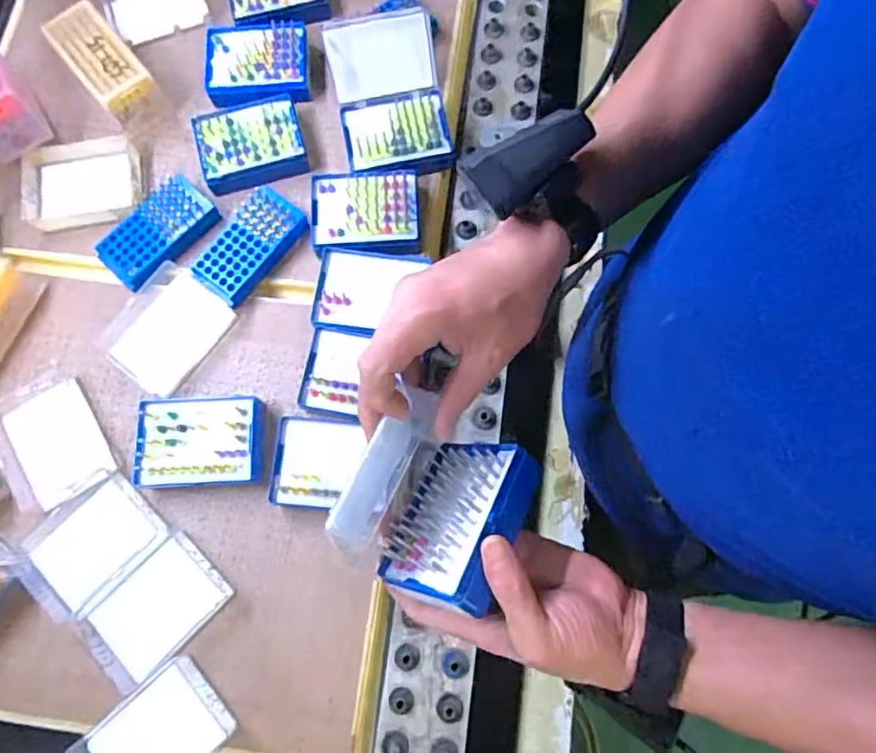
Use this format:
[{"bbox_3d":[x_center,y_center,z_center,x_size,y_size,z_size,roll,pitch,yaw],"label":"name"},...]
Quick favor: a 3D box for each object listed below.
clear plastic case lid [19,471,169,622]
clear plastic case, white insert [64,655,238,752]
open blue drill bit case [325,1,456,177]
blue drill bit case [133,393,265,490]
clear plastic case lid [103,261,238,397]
[{"bbox_3d":[-0.306,0.147,0.511,0.110,0.018,0.087,-43,79,-9],"label":"clear plastic case lid"},{"bbox_3d":[-0.237,0.301,0.475,0.127,0.018,0.080,-39,78,-9],"label":"clear plastic case, white insert"},{"bbox_3d":[-0.048,-0.281,0.589,0.108,0.081,0.150,-13,76,-3],"label":"open blue drill bit case"},{"bbox_3d":[-0.212,0.058,0.524,0.109,0.032,0.082,-3,76,0],"label":"blue drill bit case"},{"bbox_3d":[-0.263,-0.048,0.559,0.092,0.018,0.110,34,79,9],"label":"clear plastic case lid"}]

